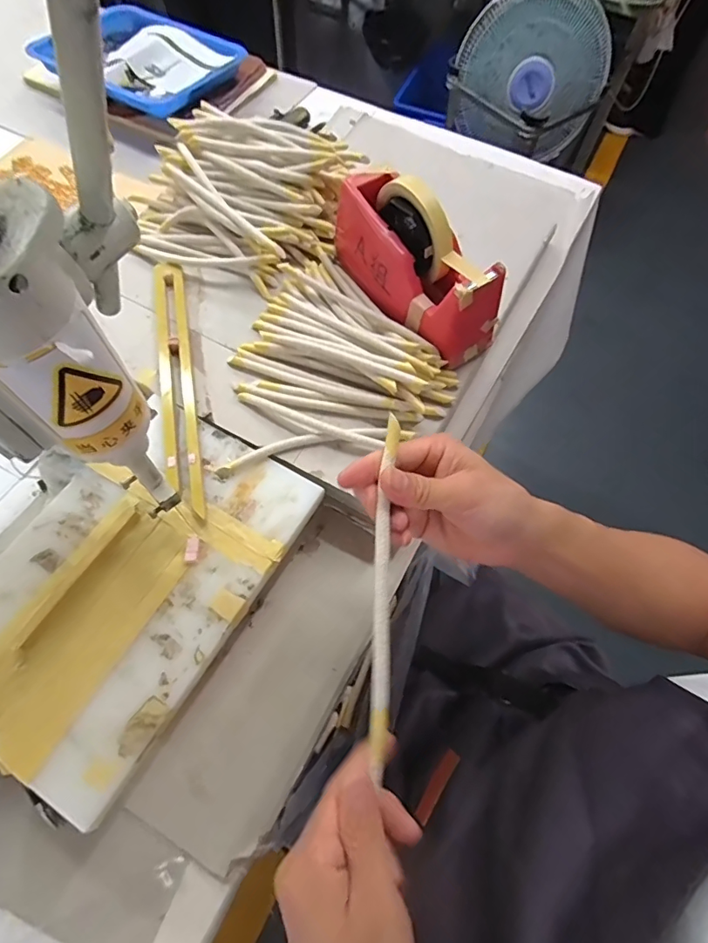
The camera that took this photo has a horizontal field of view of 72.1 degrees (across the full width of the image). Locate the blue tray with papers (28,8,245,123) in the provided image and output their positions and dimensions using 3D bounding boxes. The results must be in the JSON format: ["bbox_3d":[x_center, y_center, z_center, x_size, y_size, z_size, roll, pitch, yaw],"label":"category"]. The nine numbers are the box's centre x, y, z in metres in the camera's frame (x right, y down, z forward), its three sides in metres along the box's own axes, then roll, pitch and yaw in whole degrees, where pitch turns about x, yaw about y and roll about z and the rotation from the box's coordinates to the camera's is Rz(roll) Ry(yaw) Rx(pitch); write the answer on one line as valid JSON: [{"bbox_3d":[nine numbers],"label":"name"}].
[{"bbox_3d":[-0.328,-0.643,0.758,0.244,0.033,0.219,29,66,11],"label":"blue tray with papers"}]

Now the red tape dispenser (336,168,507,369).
[{"bbox_3d":[0.060,-0.216,0.487,0.068,0.112,0.203,-32,70,-17],"label":"red tape dispenser"}]

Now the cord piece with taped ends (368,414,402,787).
[{"bbox_3d":[0.018,0.072,0.305,0.014,0.005,0.212,3,80,-1],"label":"cord piece with taped ends"}]

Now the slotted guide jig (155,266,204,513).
[{"bbox_3d":[-0.178,-0.096,0.488,0.032,0.011,0.301,-10,65,-8],"label":"slotted guide jig"}]

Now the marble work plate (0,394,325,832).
[{"bbox_3d":[-0.188,0.084,0.408,0.198,0.010,0.297,30,67,11],"label":"marble work plate"}]

